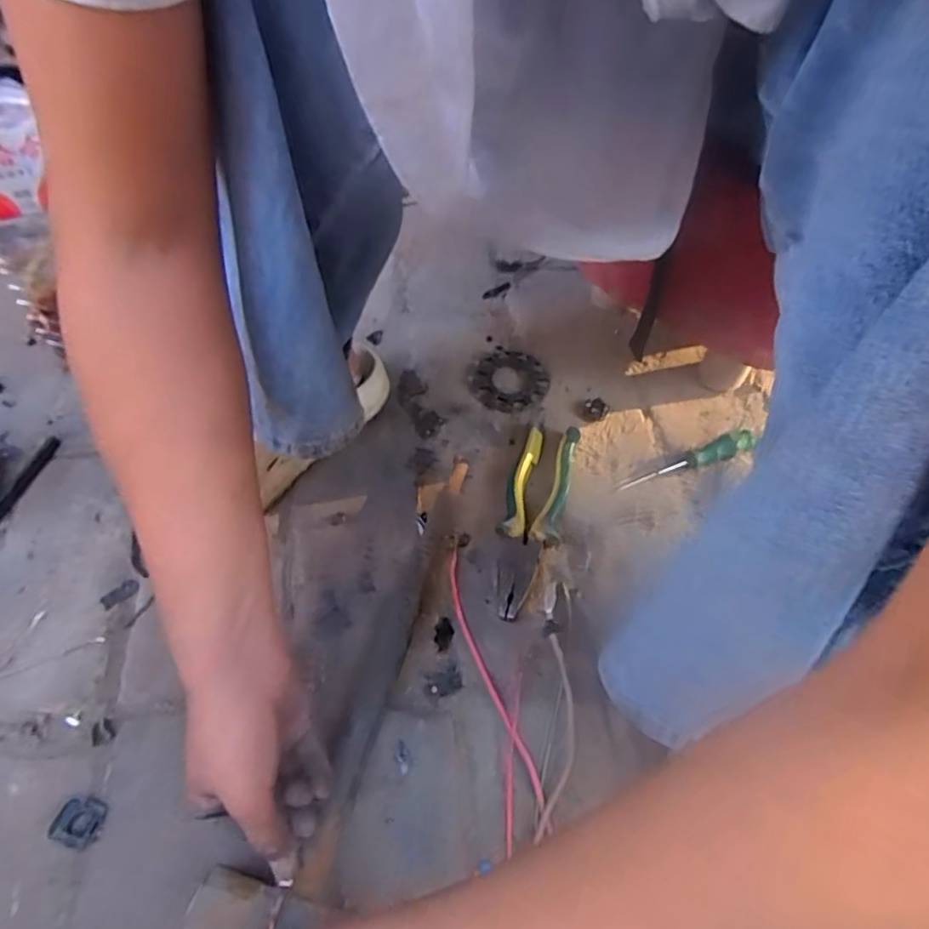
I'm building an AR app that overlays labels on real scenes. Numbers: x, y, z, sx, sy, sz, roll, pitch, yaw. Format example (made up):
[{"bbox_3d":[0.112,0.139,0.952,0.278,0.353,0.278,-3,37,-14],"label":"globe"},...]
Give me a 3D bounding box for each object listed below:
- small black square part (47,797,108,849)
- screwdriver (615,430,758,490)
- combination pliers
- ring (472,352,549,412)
[{"bbox_3d":[-0.247,0.229,0.376,0.028,0.009,0.026,7,57,3],"label":"small black square part"},{"bbox_3d":[0.211,-0.005,0.548,0.144,0.021,0.017,-16,56,-11],"label":"screwdriver"},{"bbox_3d":[0.058,0.044,0.510,0.050,0.021,0.186,13,58,7],"label":"combination pliers"},{"bbox_3d":[0.047,-0.088,0.608,0.077,0.007,0.078,1,57,-1],"label":"ring"}]

